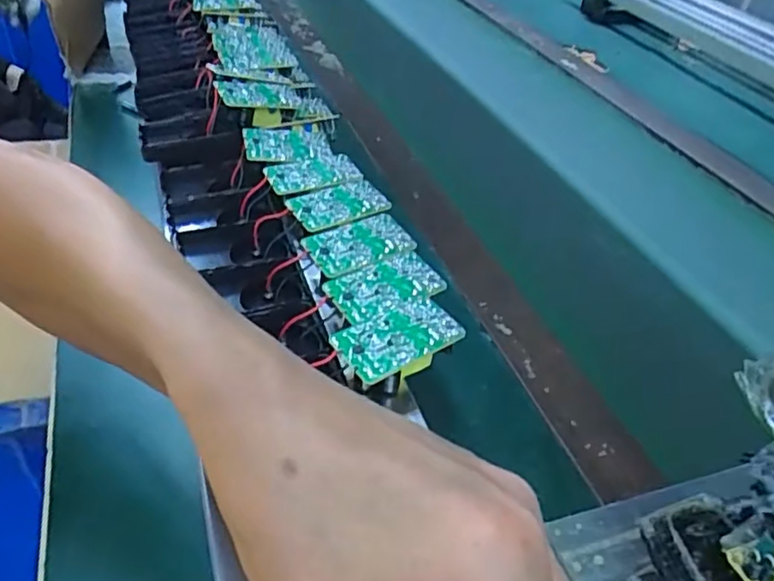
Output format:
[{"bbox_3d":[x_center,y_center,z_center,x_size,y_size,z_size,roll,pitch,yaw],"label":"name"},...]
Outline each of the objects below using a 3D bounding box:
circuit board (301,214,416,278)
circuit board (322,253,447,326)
[{"bbox_3d":[-0.018,-0.029,0.380,0.060,0.005,0.039,-15,44,-23],"label":"circuit board"},{"bbox_3d":[-0.001,-0.002,0.353,0.062,0.007,0.037,-20,49,-23],"label":"circuit board"}]

